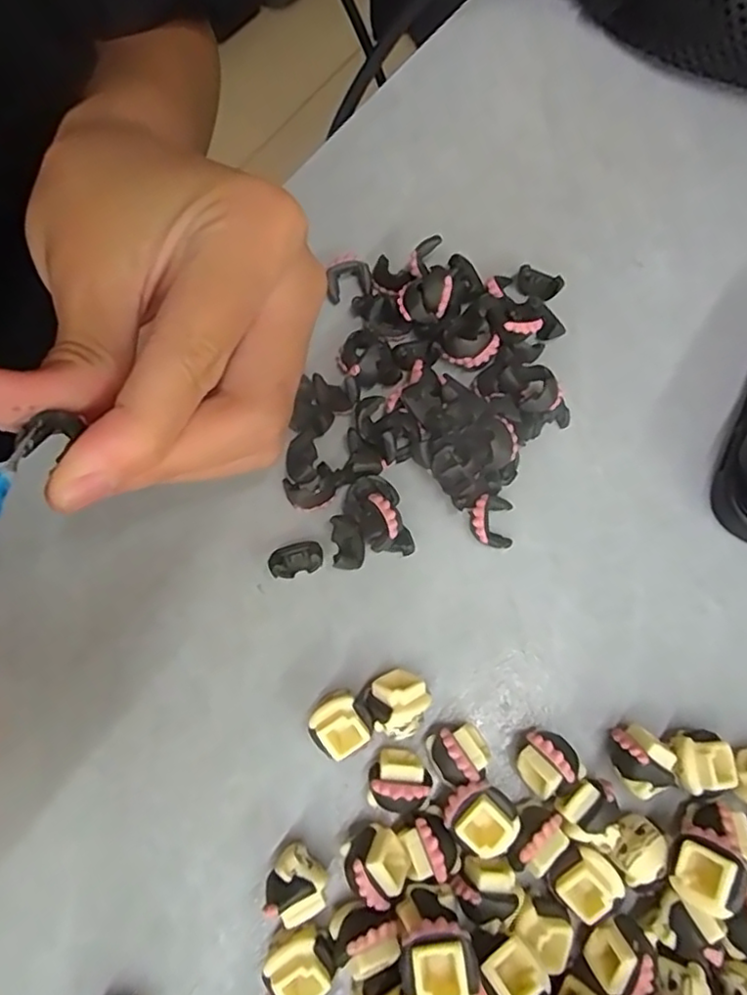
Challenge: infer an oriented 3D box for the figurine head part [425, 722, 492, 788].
[{"bbox_3d":[0.022,0.067,0.165,0.014,0.015,0.014,-28,75,-10],"label":"figurine head part"}]

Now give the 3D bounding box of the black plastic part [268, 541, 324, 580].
[{"bbox_3d":[-0.023,0.018,0.185,0.016,0.005,0.009,-17,73,-6],"label":"black plastic part"}]

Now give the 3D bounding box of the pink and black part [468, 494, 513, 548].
[{"bbox_3d":[0.035,0.007,0.187,0.013,0.010,0.015,-2,72,-2],"label":"pink and black part"}]

